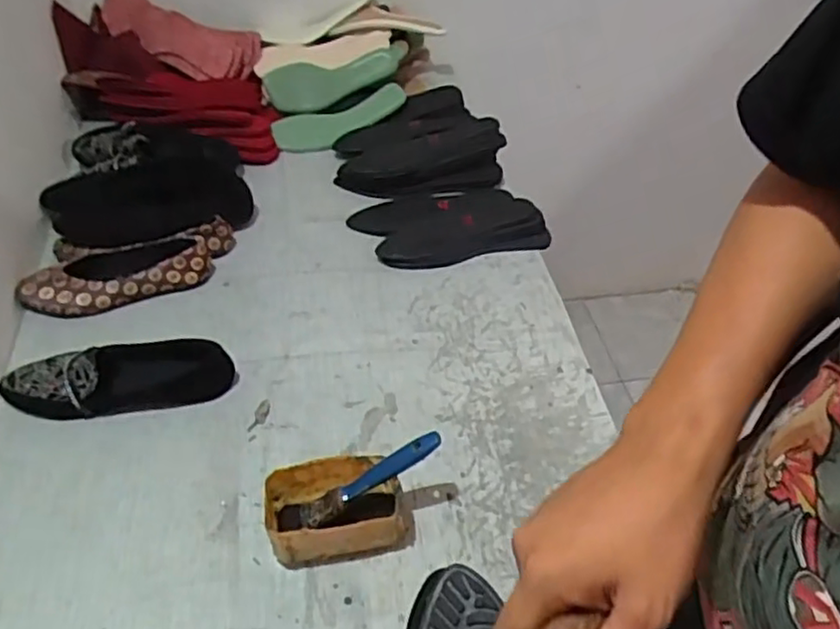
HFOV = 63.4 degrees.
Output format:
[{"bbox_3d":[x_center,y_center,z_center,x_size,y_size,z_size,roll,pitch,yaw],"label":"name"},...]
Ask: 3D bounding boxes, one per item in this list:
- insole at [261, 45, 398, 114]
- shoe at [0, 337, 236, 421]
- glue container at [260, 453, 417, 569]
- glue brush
[{"bbox_3d":[-0.148,-0.410,1.191,0.235,0.015,0.086,-17,86,-12],"label":"insole"},{"bbox_3d":[-0.340,0.065,0.761,0.249,0.057,0.080,-5,46,-6],"label":"shoe"},{"bbox_3d":[-0.076,0.187,0.650,0.132,0.064,0.076,-8,46,-9],"label":"glue container"},{"bbox_3d":[-0.048,0.156,0.646,0.157,0.012,0.029,-34,46,15],"label":"glue brush"}]

